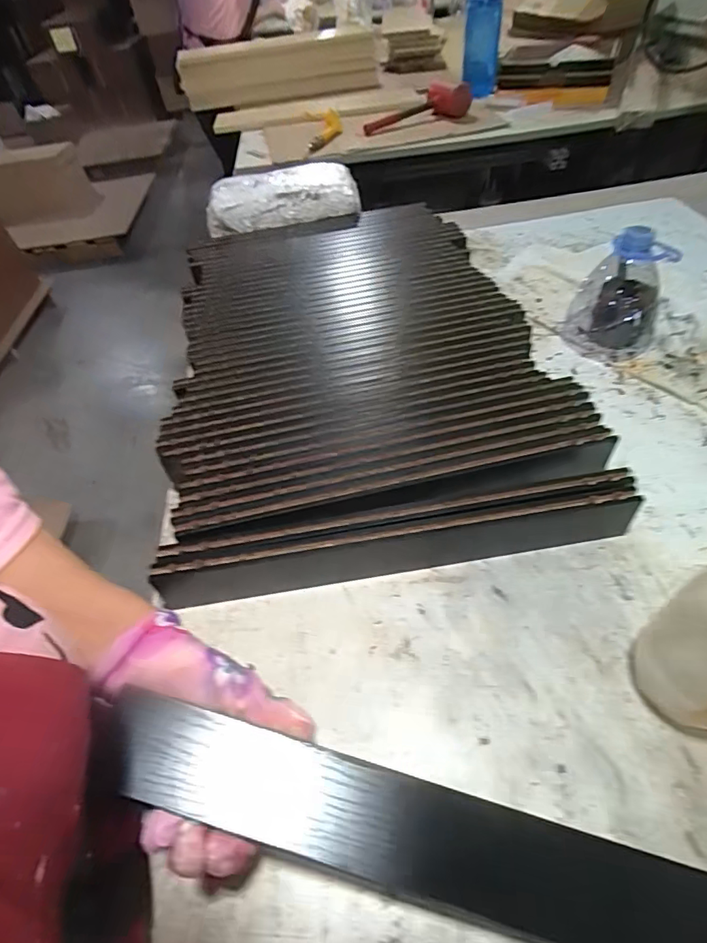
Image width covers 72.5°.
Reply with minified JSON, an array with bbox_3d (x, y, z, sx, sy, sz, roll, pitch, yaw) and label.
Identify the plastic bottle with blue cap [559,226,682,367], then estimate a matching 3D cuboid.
[{"bbox_3d":[0.306,-0.203,0.550,0.098,0.116,0.090,18,54,21],"label":"plastic bottle with blue cap"}]

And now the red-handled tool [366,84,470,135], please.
[{"bbox_3d":[0.183,-1.017,1.355,0.284,0.078,0.142,-32,55,-20],"label":"red-handled tool"}]

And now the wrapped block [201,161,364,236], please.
[{"bbox_3d":[-0.125,-0.462,0.808,0.246,0.050,0.127,-13,49,-4],"label":"wrapped block"}]

